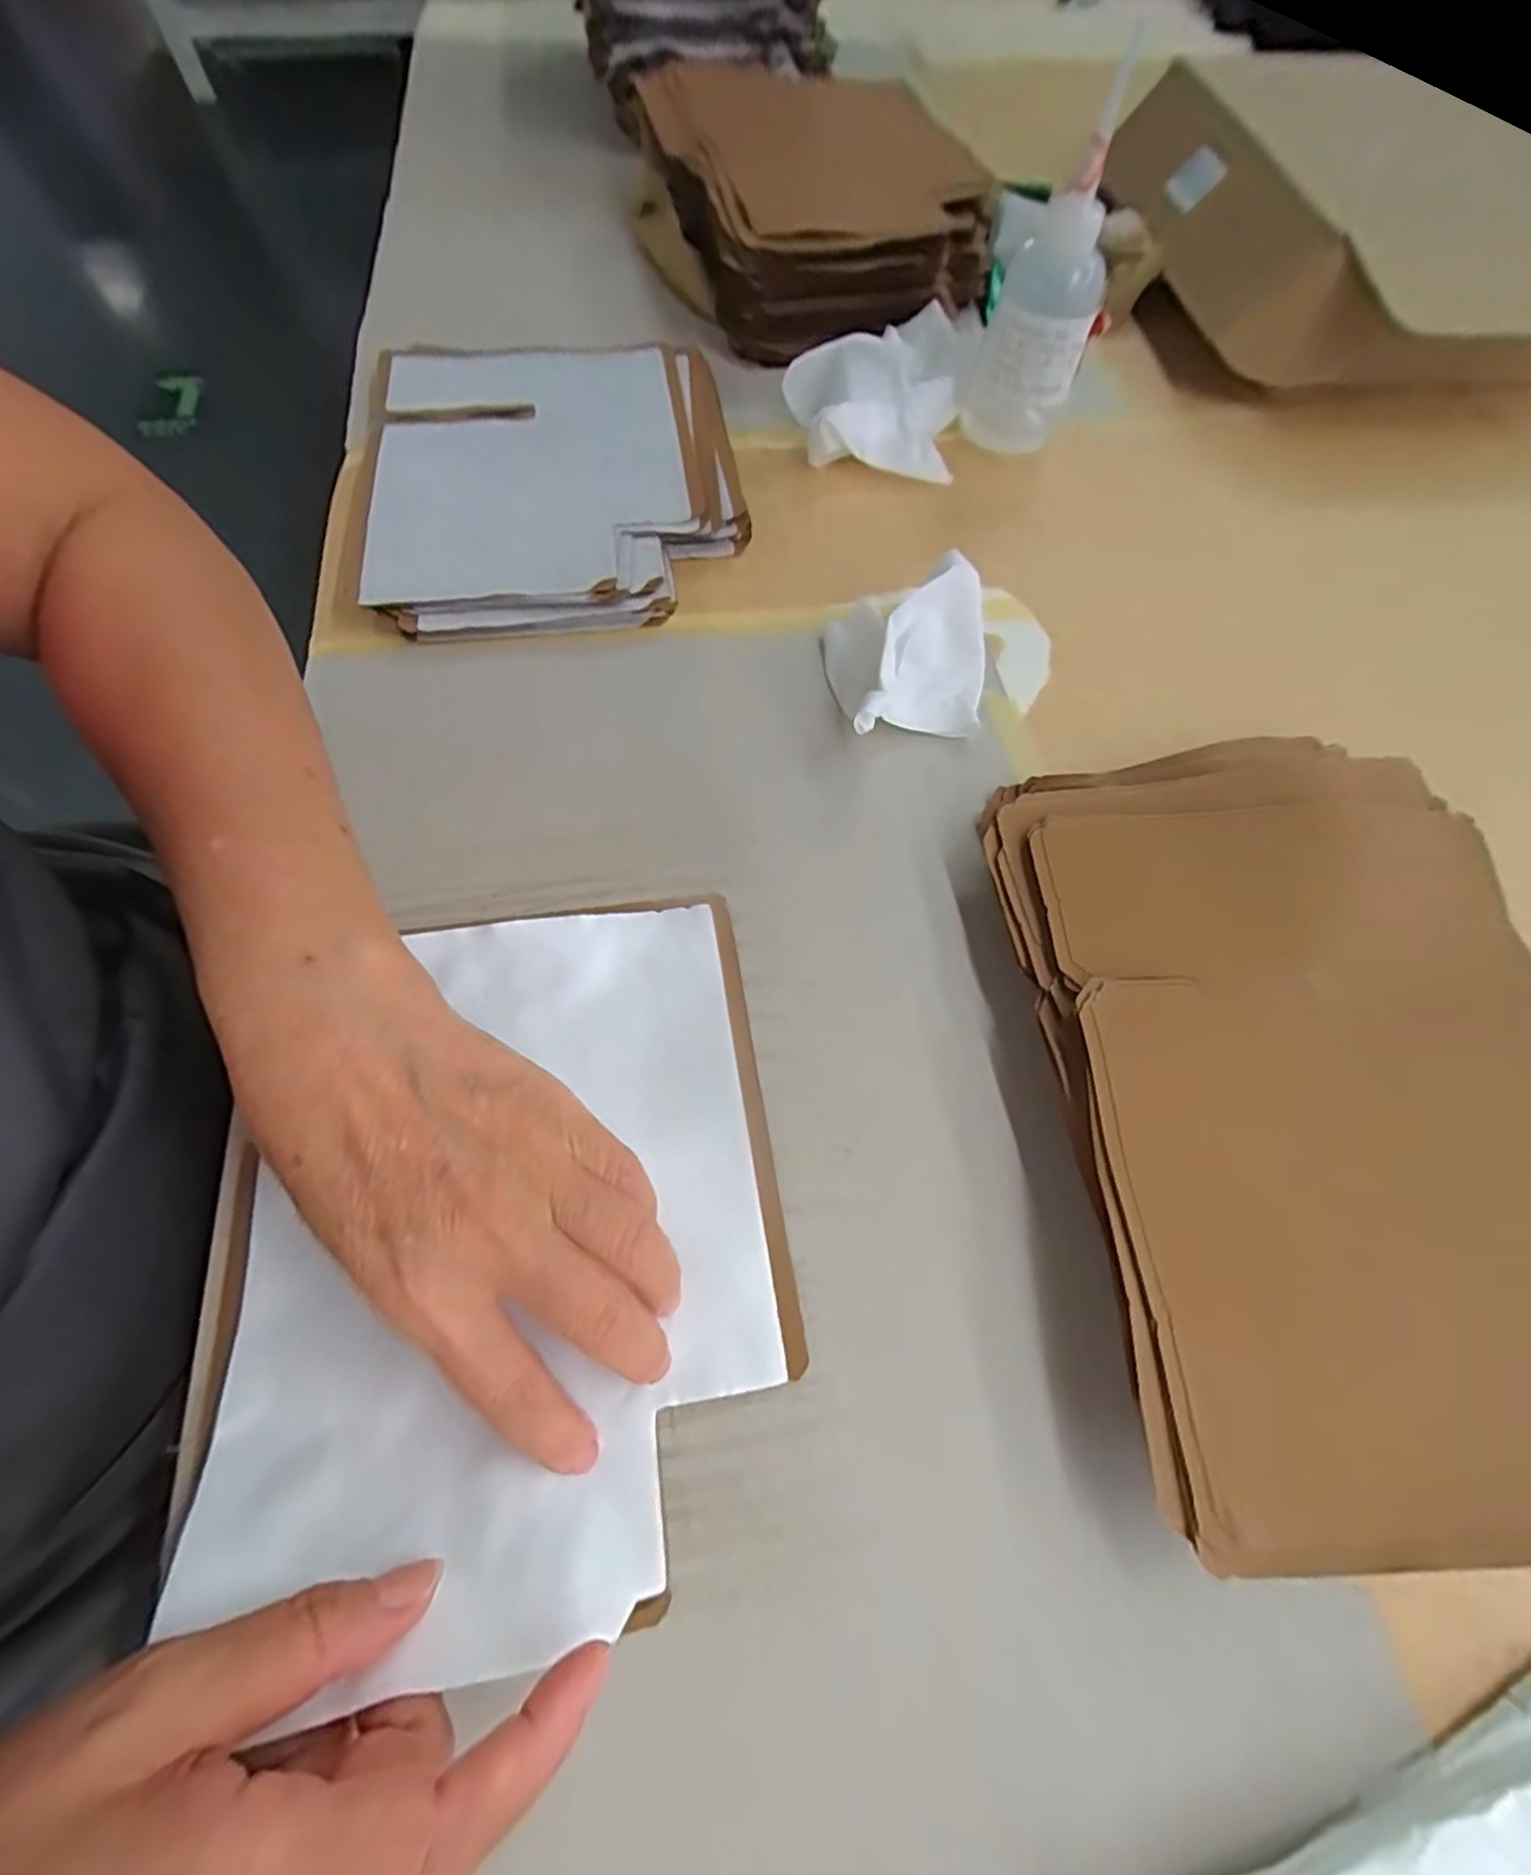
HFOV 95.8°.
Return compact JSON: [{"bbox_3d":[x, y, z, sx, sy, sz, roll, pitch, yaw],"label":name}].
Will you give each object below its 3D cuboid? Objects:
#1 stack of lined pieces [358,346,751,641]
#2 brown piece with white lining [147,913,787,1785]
[{"bbox_3d":[-0.126,-0.283,0.429,0.212,0.028,0.247,-7,65,-7],"label":"stack of lined pieces"},{"bbox_3d":[-0.094,0.098,0.246,0.196,0.022,0.237,-9,65,-7],"label":"brown piece with white lining"}]

